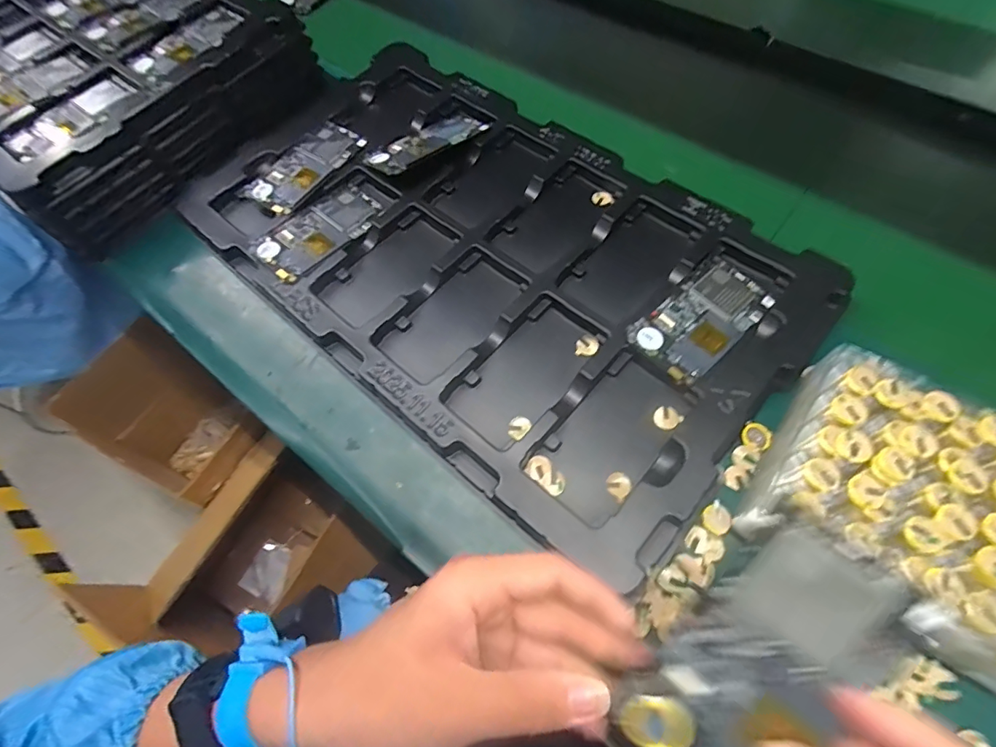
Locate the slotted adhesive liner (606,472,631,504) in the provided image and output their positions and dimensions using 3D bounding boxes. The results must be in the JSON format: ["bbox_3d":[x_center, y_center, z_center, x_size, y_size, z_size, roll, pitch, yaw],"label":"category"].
[{"bbox_3d":[0.087,0.080,0.348,0.017,0.004,0.017,-41,67,-17],"label":"slotted adhesive liner"}]

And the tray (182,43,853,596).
[{"bbox_3d":[-0.019,-0.119,0.456,0.553,0.039,0.323,39,70,21],"label":"tray"}]

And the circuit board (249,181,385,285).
[{"bbox_3d":[-0.171,-0.140,0.463,0.062,0.009,0.123,36,69,20],"label":"circuit board"}]

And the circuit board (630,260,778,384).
[{"bbox_3d":[0.168,-0.047,0.392,0.123,0.008,0.063,-39,66,-17],"label":"circuit board"}]

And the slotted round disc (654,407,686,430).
[{"bbox_3d":[0.129,0.034,0.369,0.019,0.004,0.018,-1,61,3],"label":"slotted round disc"}]

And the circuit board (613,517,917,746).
[{"bbox_3d":[0.106,0.122,0.197,0.060,0.007,0.123,40,100,21],"label":"circuit board"}]

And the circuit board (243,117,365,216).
[{"bbox_3d":[-0.201,-0.219,0.503,0.056,0.014,0.125,32,68,19],"label":"circuit board"}]

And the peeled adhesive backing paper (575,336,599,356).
[{"bbox_3d":[0.074,-0.023,0.404,0.019,0.005,0.017,1,62,4],"label":"peeled adhesive backing paper"}]

